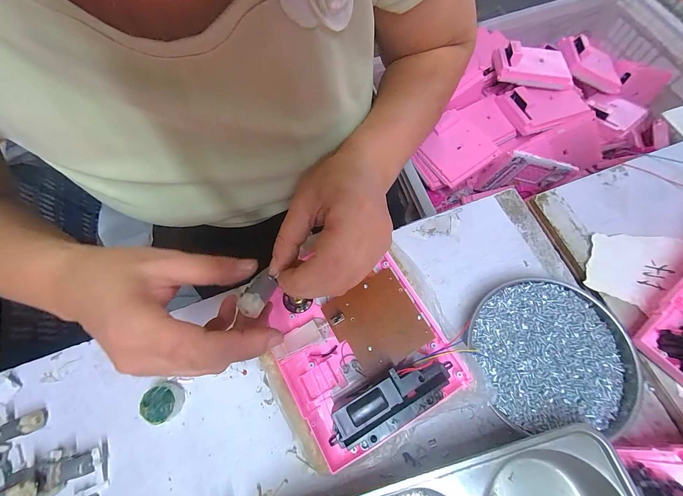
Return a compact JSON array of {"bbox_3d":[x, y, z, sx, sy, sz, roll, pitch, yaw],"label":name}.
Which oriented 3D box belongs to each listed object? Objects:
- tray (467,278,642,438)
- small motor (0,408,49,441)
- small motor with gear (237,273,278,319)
[{"bbox_3d":[0.183,0.093,0.262,0.131,0.026,0.122,1,70,3],"label":"tray"},{"bbox_3d":[-0.298,0.166,0.270,0.028,0.019,0.019,-15,70,-3],"label":"small motor"},{"bbox_3d":[-0.056,0.032,0.192,0.016,0.015,0.028,17,41,8],"label":"small motor with gear"}]

